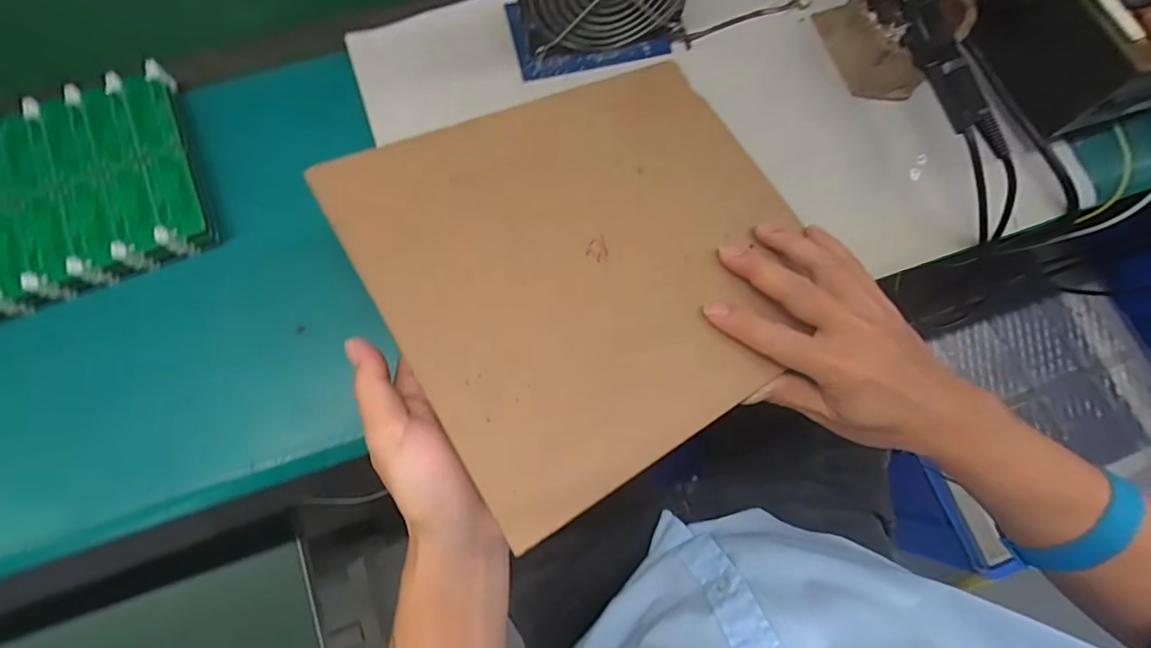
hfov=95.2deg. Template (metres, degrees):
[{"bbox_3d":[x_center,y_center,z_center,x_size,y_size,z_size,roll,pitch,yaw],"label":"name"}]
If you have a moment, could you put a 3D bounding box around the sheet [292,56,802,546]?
[{"bbox_3d":[0.021,-0.045,0.322,0.266,0.009,0.233,-27,77,-22],"label":"sheet"}]

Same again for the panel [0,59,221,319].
[{"bbox_3d":[-0.386,-0.077,0.356,0.254,0.024,0.141,-24,77,-7],"label":"panel"}]

